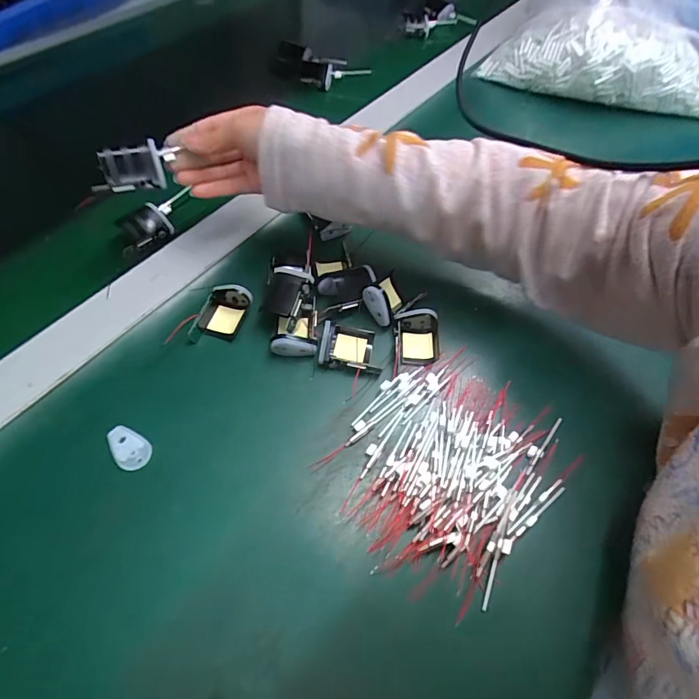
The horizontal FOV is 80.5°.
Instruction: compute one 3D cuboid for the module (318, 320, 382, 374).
[{"bbox_3d":[0.001,-0.003,0.334,0.047,0.017,0.037,8,59,0],"label":"module"}]

